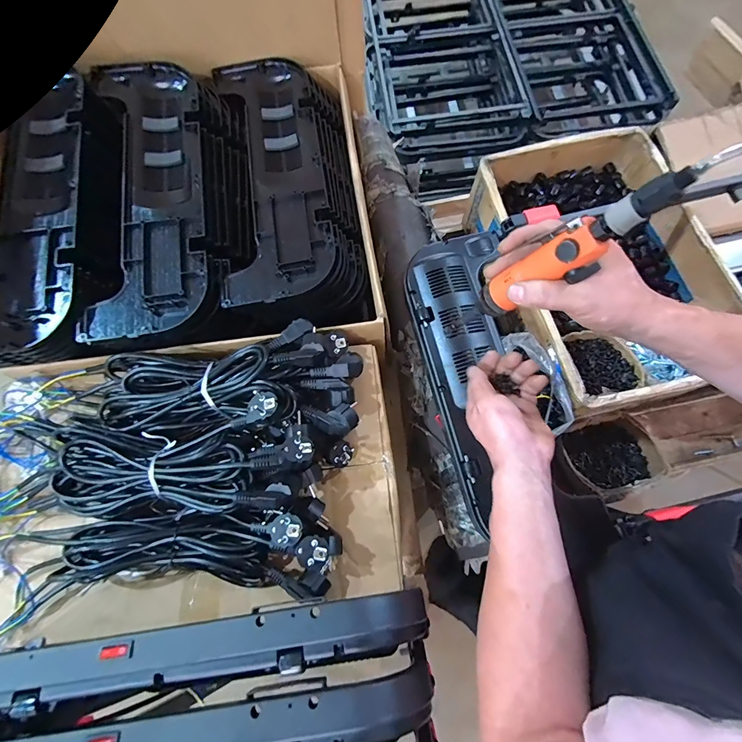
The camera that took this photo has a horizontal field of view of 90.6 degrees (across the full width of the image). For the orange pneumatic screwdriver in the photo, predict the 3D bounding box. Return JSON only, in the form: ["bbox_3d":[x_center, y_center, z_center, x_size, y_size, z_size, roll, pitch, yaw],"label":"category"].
[{"bbox_3d":[0.187,-0.109,0.343,0.040,0.196,0.038,8,70,-27],"label":"orange pneumatic screwdriver"}]

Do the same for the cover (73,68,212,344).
[{"bbox_3d":[-0.334,-0.276,0.556,0.160,0.038,0.471,-10,73,0],"label":"cover"}]

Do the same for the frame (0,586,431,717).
[{"bbox_3d":[-0.164,0.265,0.353,0.437,0.085,0.063,-8,73,0],"label":"frame"}]

